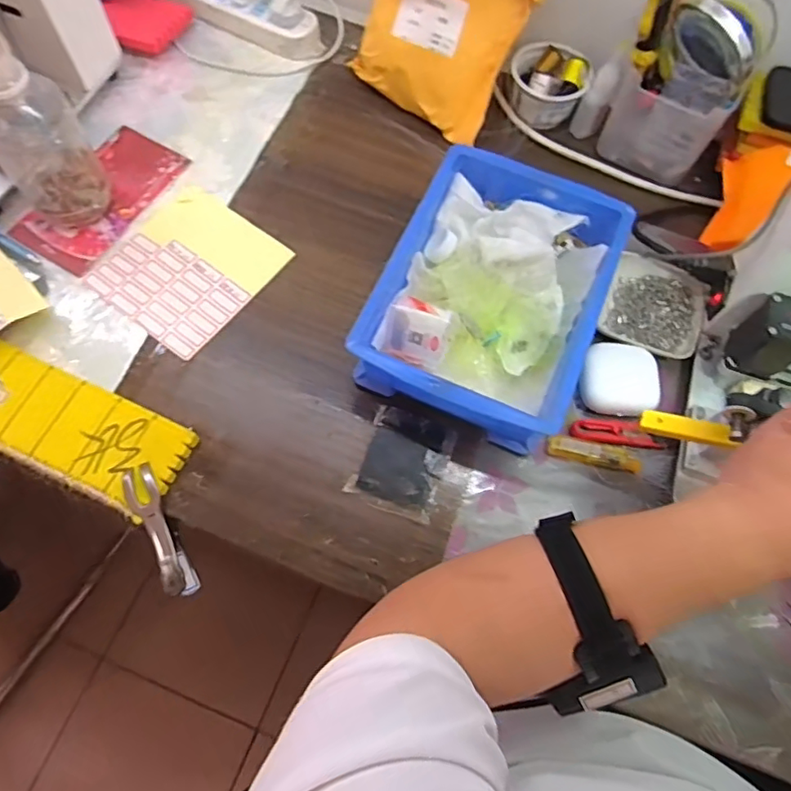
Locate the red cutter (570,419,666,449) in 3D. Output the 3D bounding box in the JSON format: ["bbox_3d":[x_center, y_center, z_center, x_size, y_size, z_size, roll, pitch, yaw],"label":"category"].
[{"bbox_3d":[0.195,0.032,0.507,0.079,0.012,0.022,8,67,1],"label":"red cutter"}]

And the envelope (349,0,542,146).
[{"bbox_3d":[0.060,-0.385,0.570,0.150,0.224,0.060,31,33,0],"label":"envelope"}]

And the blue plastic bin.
[{"bbox_3d":[0.089,-0.088,0.523,0.183,0.075,0.242,23,68,7],"label":"blue plastic bin"}]

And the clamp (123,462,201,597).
[{"bbox_3d":[-0.188,0.110,0.473,0.023,0.041,0.111,-25,87,-12],"label":"clamp"}]

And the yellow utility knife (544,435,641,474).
[{"bbox_3d":[0.170,0.050,0.502,0.079,0.013,0.017,16,68,4],"label":"yellow utility knife"}]

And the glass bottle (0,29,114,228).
[{"bbox_3d":[-0.319,-0.241,0.495,0.072,0.203,0.089,-35,73,-15],"label":"glass bottle"}]

